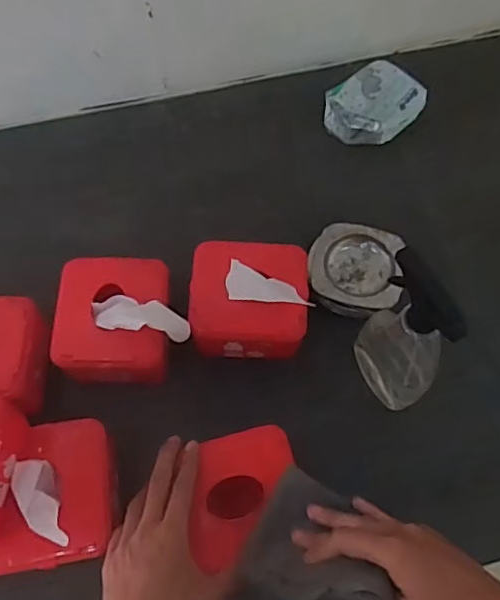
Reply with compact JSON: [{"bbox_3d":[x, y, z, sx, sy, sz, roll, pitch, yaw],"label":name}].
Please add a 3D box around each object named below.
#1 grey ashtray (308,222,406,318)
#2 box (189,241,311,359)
[{"bbox_3d":[0.131,-0.038,0.716,0.112,0.033,0.118,0,65,-1],"label":"grey ashtray"},{"bbox_3d":[0.001,-0.008,0.649,0.132,0.132,0.117,0,65,-1],"label":"box"}]

